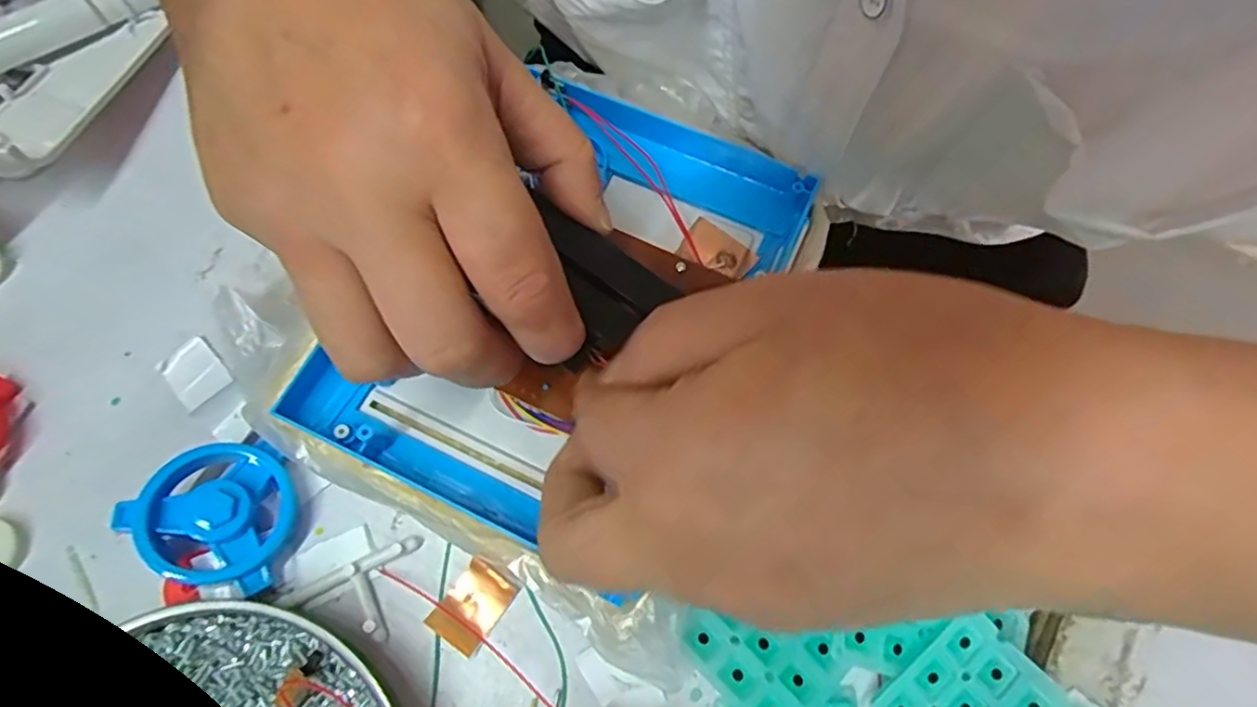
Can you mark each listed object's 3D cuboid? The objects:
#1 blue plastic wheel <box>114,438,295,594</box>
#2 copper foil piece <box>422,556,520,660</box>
[{"bbox_3d":[-0.143,0.056,0.227,0.047,0.016,0.047,9,63,-18],"label":"blue plastic wheel"},{"bbox_3d":[-0.056,0.089,0.228,0.020,0.004,0.028,34,73,11],"label":"copper foil piece"}]

